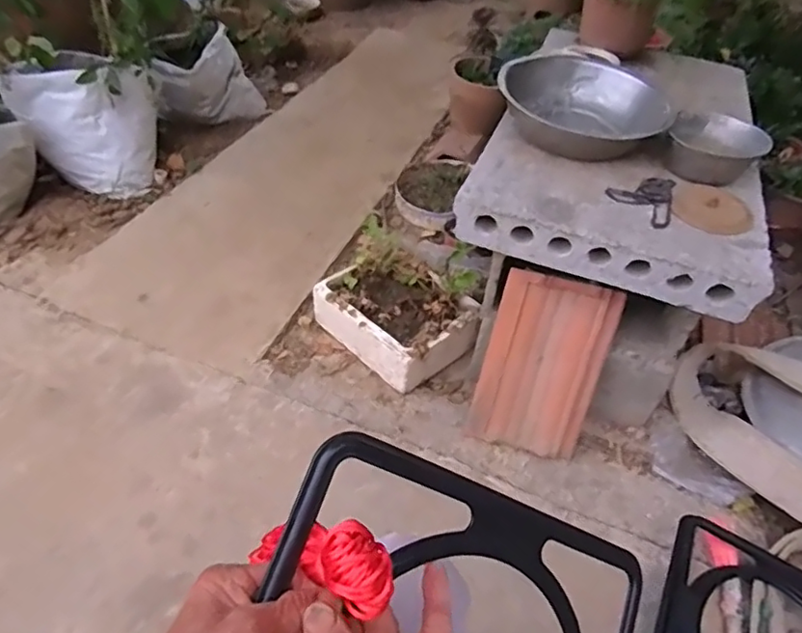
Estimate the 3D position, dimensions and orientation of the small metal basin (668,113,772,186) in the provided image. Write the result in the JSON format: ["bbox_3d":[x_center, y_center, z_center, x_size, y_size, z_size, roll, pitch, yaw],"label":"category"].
[{"bbox_3d":[0.549,-0.294,1.013,0.158,0.067,0.139,27,50,20],"label":"small metal basin"}]

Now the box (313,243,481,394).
[{"bbox_3d":[-0.009,-0.015,1.241,0.306,0.124,0.251,36,54,26],"label":"box"}]

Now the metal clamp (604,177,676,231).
[{"bbox_3d":[0.425,-0.201,0.969,0.121,0.012,0.112,-27,54,-27],"label":"metal clamp"}]

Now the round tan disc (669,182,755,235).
[{"bbox_3d":[0.515,-0.182,0.960,0.127,0.012,0.125,2,46,-2],"label":"round tan disc"}]

